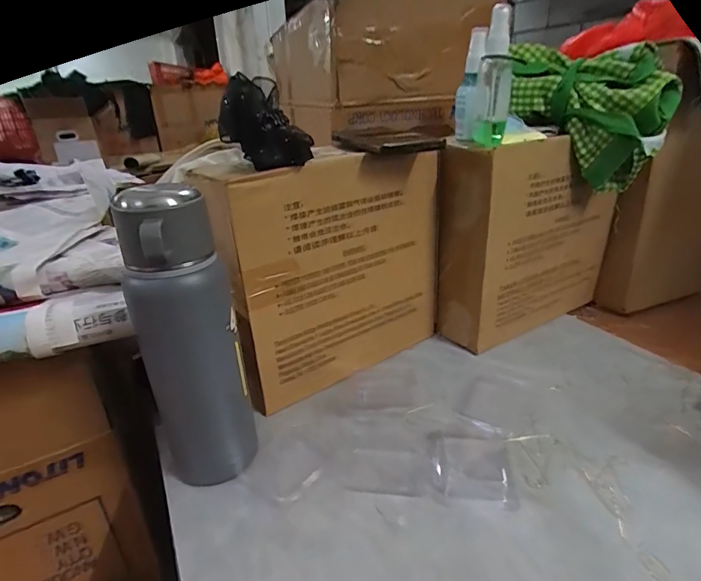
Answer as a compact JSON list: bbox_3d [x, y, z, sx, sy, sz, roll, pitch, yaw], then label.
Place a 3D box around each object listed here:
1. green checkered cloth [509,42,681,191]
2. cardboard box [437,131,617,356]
[{"bbox_3d":[0.297,-0.220,0.548,0.189,0.156,0.077,12,29,28],"label":"green checkered cloth"},{"bbox_3d":[0.256,-0.077,0.616,0.289,0.261,0.081,-17,29,-27],"label":"cardboard box"}]

